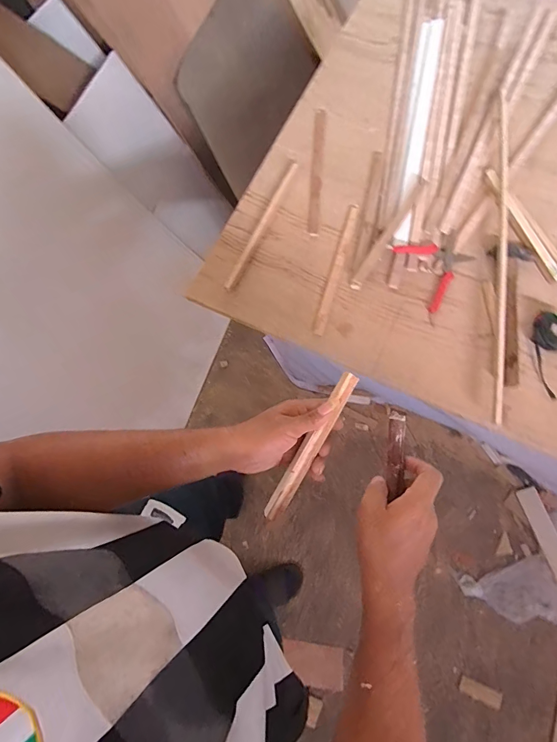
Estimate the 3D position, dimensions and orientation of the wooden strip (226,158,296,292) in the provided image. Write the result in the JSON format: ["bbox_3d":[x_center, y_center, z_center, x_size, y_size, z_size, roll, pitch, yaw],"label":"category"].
[{"bbox_3d":[-0.036,-0.337,0.887,0.017,0.010,0.364,22,72,9],"label":"wooden strip"}]

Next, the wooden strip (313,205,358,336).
[{"bbox_3d":[0.127,-0.233,0.855,0.020,0.017,0.330,15,71,7],"label":"wooden strip"}]

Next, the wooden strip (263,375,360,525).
[{"bbox_3d":[0.041,0.095,0.488,0.023,0.013,0.204,31,90,12],"label":"wooden strip"}]

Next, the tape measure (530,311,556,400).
[{"bbox_3d":[0.532,-0.034,0.766,0.073,0.034,0.167,11,84,5],"label":"tape measure"}]

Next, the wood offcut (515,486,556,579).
[{"bbox_3d":[0.942,0.618,1.326,0.073,0.027,0.430,-16,73,-2],"label":"wood offcut"}]

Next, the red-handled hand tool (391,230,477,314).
[{"bbox_3d":[0.342,-0.224,0.832,0.143,0.033,0.152,-29,72,-9],"label":"red-handled hand tool"}]

